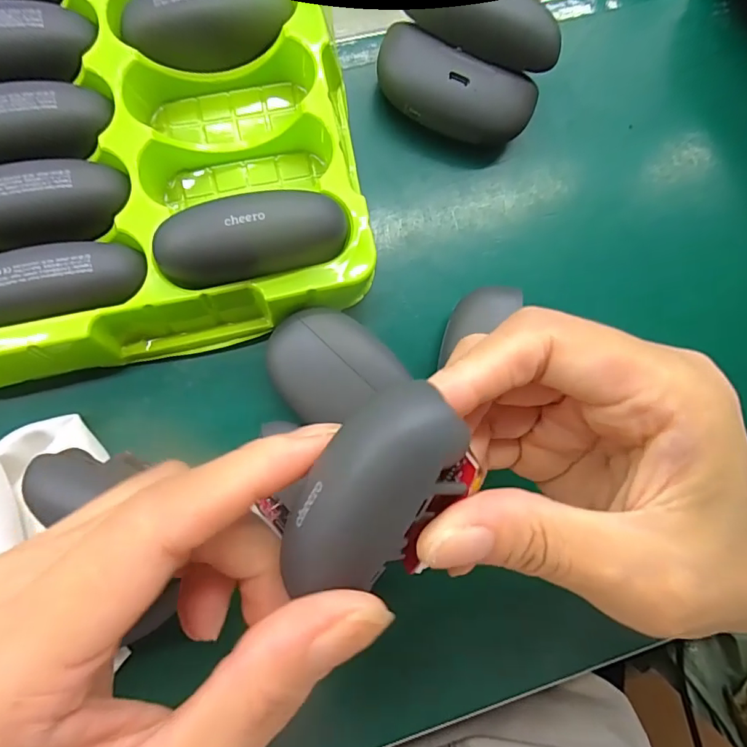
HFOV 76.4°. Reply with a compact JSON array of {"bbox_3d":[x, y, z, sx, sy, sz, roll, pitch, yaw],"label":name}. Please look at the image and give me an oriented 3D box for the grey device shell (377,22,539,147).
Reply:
[{"bbox_3d":[0.033,-0.117,0.203,0.068,0.030,0.026,19,84,-5],"label":"grey device shell"}]

